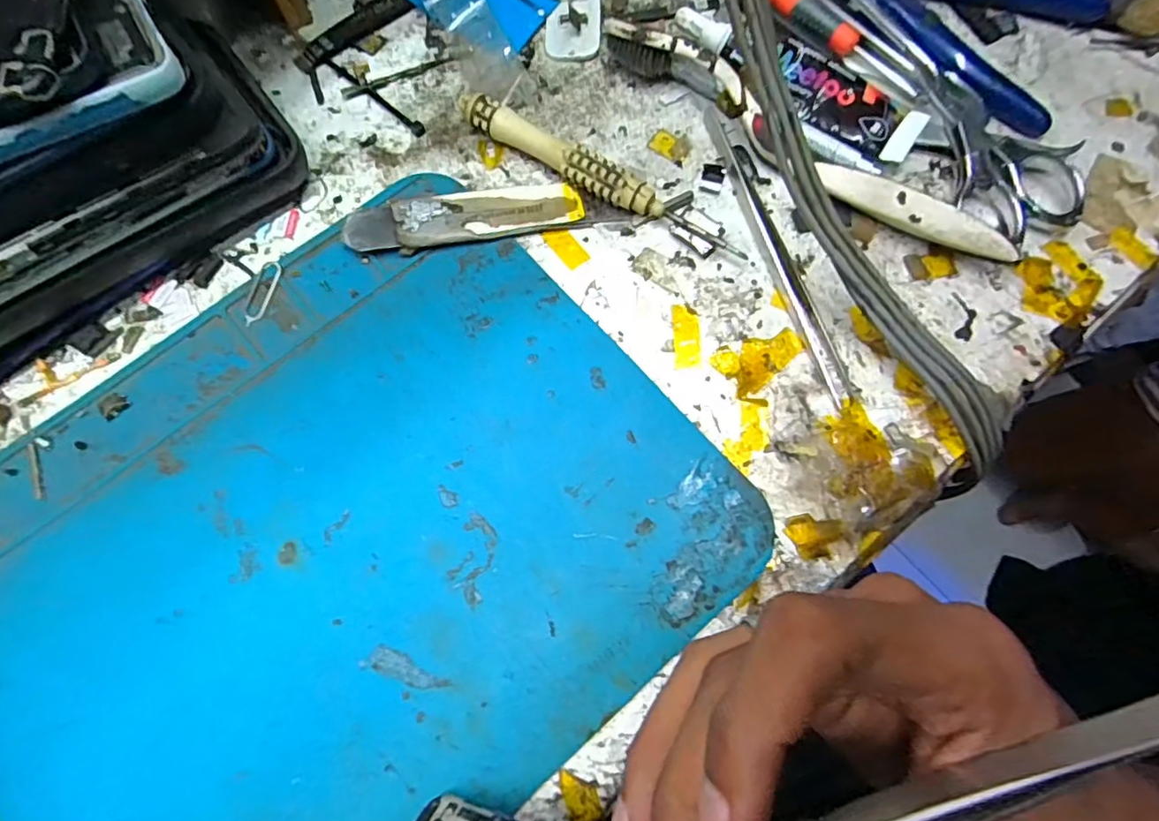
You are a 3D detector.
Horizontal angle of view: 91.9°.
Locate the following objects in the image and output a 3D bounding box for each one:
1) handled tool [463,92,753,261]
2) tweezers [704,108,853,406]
[{"bbox_3d":[0.006,-0.090,0.220,0.121,0.014,0.011,32,76,9],"label":"handled tool"},{"bbox_3d":[0.074,-0.065,0.216,0.010,0.006,0.133,-18,75,-5],"label":"tweezers"}]

